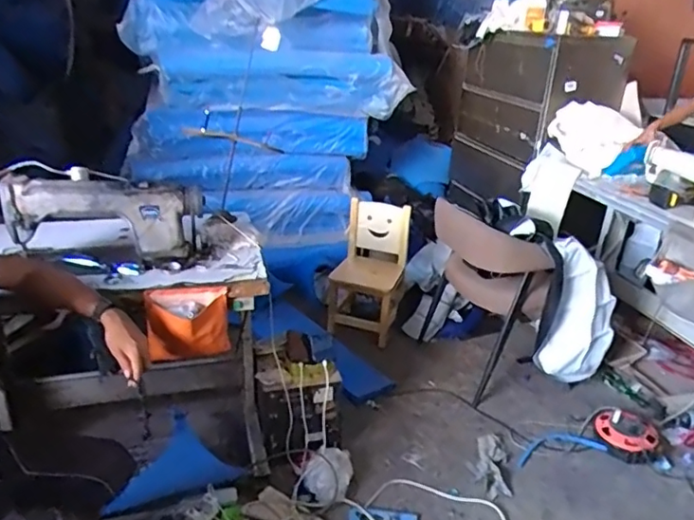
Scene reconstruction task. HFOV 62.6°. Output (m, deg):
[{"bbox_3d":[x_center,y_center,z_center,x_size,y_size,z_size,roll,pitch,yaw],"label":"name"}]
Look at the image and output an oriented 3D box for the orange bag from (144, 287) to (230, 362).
[{"bbox_3d":[-0.409,0.180,1.482,0.210,0.180,0.125,-7,25,-21],"label":"orange bag"}]

